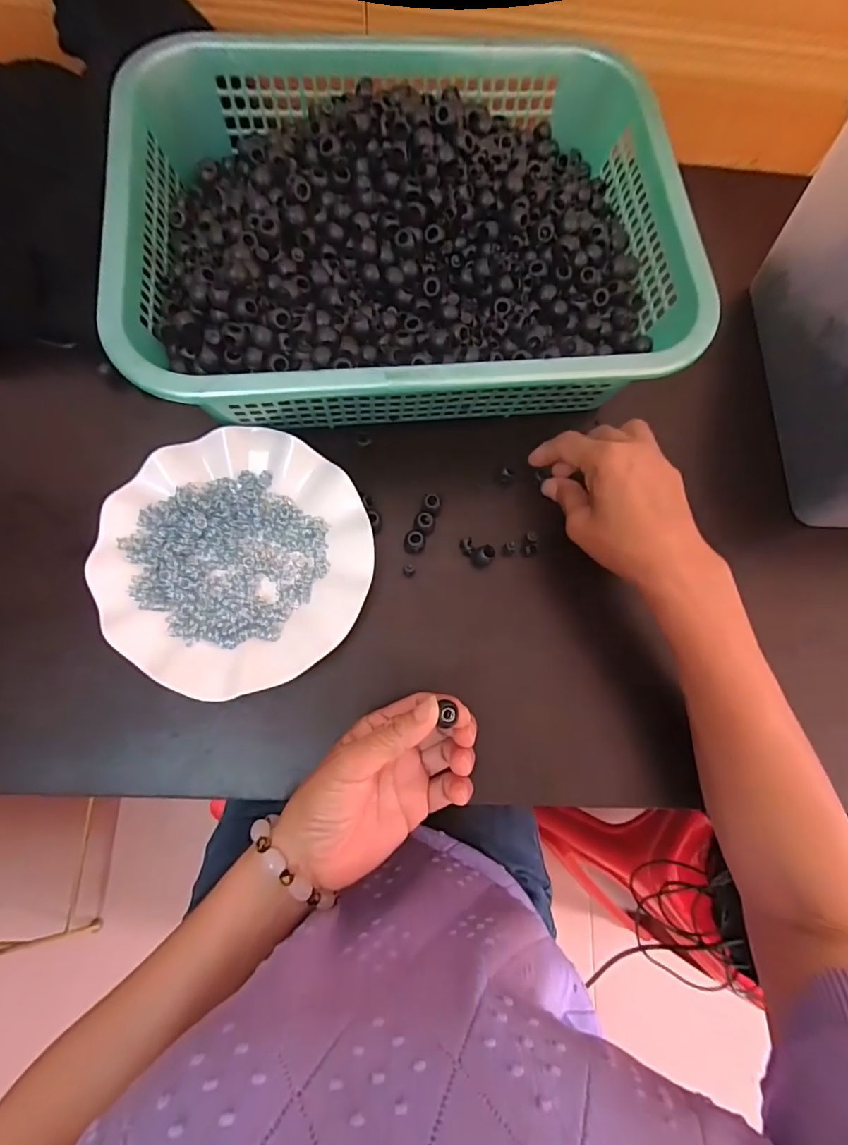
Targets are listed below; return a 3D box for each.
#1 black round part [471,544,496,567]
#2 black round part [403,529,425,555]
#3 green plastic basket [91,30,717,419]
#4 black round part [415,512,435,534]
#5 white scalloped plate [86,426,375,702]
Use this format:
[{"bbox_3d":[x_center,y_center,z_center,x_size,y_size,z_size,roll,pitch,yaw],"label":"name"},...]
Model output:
[{"bbox_3d":[0.045,-0.012,0.372,0.016,0.015,0.014,-16,82,-6],"label":"black round part"},{"bbox_3d":[-0.007,-0.023,0.371,0.015,0.014,0.016,1,81,-4],"label":"black round part"},{"bbox_3d":[-0.014,-0.259,0.363,0.380,0.080,0.295,-6,81,-5],"label":"green plastic basket"},{"bbox_3d":[0.001,-0.037,0.375,0.016,0.011,0.015,1,81,-4],"label":"black round part"},{"bbox_3d":[-0.130,-0.011,0.350,0.178,0.039,0.178,1,81,-4],"label":"white scalloped plate"}]

